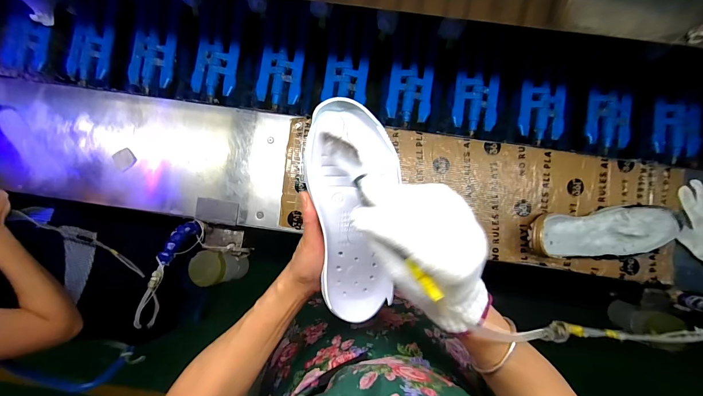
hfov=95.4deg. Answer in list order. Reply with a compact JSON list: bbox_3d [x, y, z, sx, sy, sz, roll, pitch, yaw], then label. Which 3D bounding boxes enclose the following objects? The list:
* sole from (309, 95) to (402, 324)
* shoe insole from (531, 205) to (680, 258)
[{"bbox_3d":[0.005,0.023,0.328,0.083,0.030,0.235,-2,114,3],"label":"sole"},{"bbox_3d":[0.467,0.068,0.608,0.265,0.070,0.092,-6,91,3],"label":"shoe insole"}]

